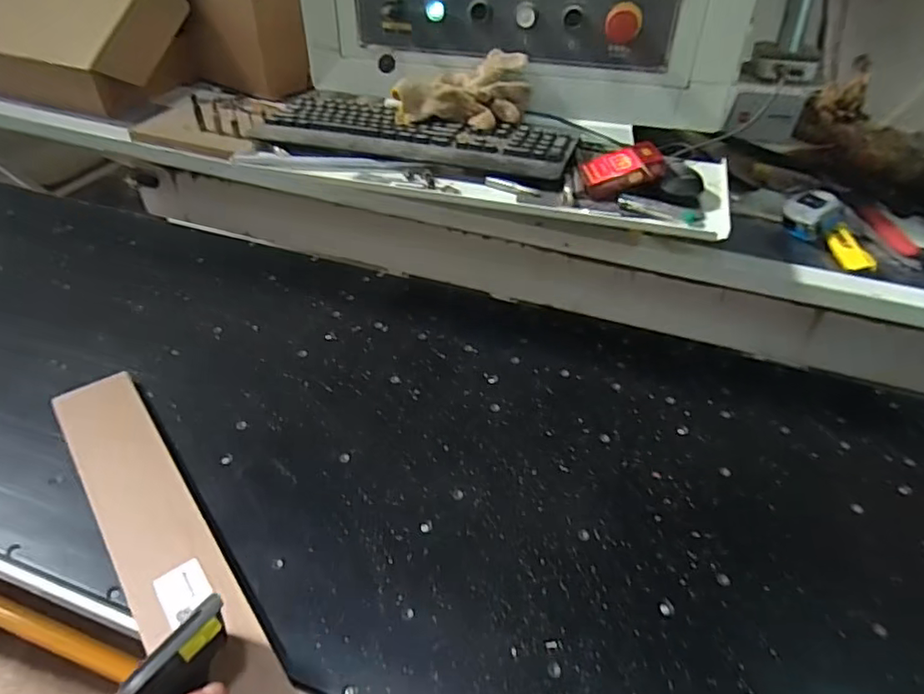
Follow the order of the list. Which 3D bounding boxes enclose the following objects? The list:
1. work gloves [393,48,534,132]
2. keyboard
[{"bbox_3d":[0.002,-0.362,0.816,0.179,0.075,0.091,6,41,5],"label":"work gloves"},{"bbox_3d":[-0.060,-0.294,0.807,0.427,0.025,0.137,11,42,10],"label":"keyboard"}]

